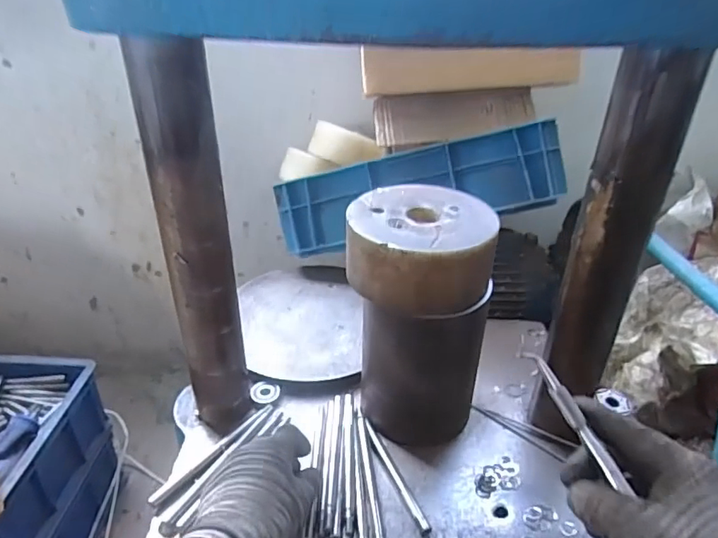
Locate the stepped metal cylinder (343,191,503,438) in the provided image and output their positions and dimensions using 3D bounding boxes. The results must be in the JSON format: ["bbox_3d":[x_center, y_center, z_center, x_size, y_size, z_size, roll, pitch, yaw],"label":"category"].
[{"bbox_3d":[0.063,0.053,0.586,0.140,0.245,0.136,5,32,5],"label":"stepped metal cylinder"}]

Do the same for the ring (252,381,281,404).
[{"bbox_3d":[-0.115,0.151,0.653,0.034,0.007,0.033,1,32,-1],"label":"ring"}]

